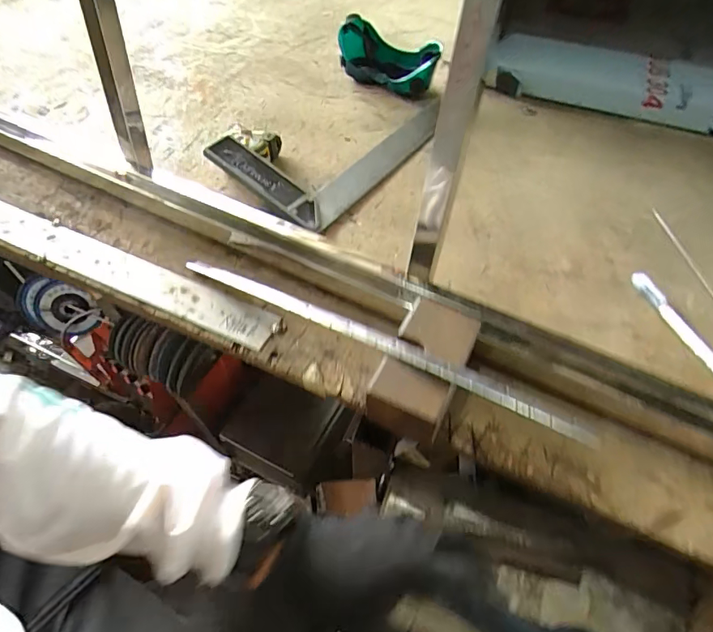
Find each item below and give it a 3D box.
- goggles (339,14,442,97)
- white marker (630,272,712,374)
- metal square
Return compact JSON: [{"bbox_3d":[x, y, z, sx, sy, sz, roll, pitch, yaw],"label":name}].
[{"bbox_3d":[0.050,-0.425,0.766,0.173,0.066,0.073,29,58,19],"label":"goggles"},{"bbox_3d":[0.341,0.008,0.489,0.020,0.012,0.142,-14,55,-11],"label":"white marker"},{"bbox_3d":[-0.020,-0.252,0.654,0.183,0.040,0.332,35,61,22],"label":"metal square"}]

